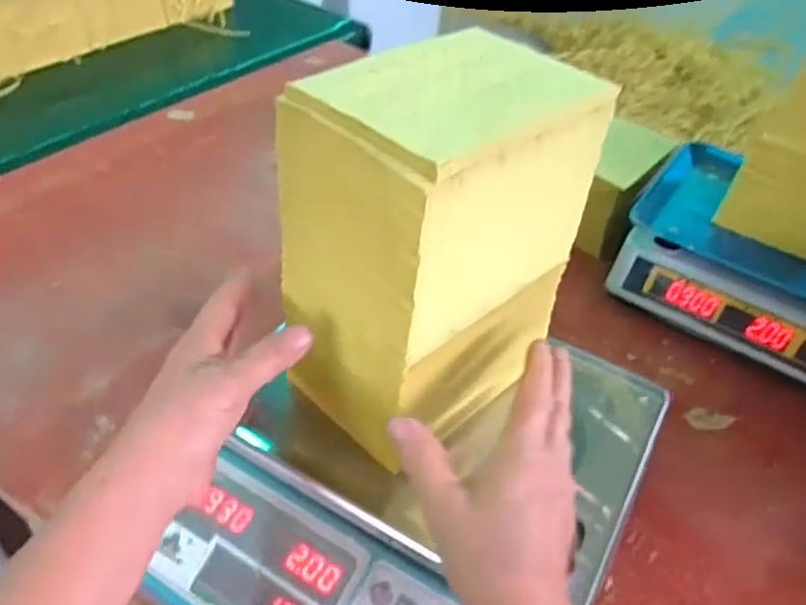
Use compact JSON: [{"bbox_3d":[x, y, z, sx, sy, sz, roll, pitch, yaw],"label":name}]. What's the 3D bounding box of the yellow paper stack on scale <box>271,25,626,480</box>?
[{"bbox_3d":[0.019,-0.036,0.445,0.164,0.219,0.123,-31,54,-33],"label":"yellow paper stack on scale"}]

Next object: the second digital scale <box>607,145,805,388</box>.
[{"bbox_3d":[0.424,-0.032,0.760,0.330,0.111,0.243,28,47,22],"label":"second digital scale"}]

